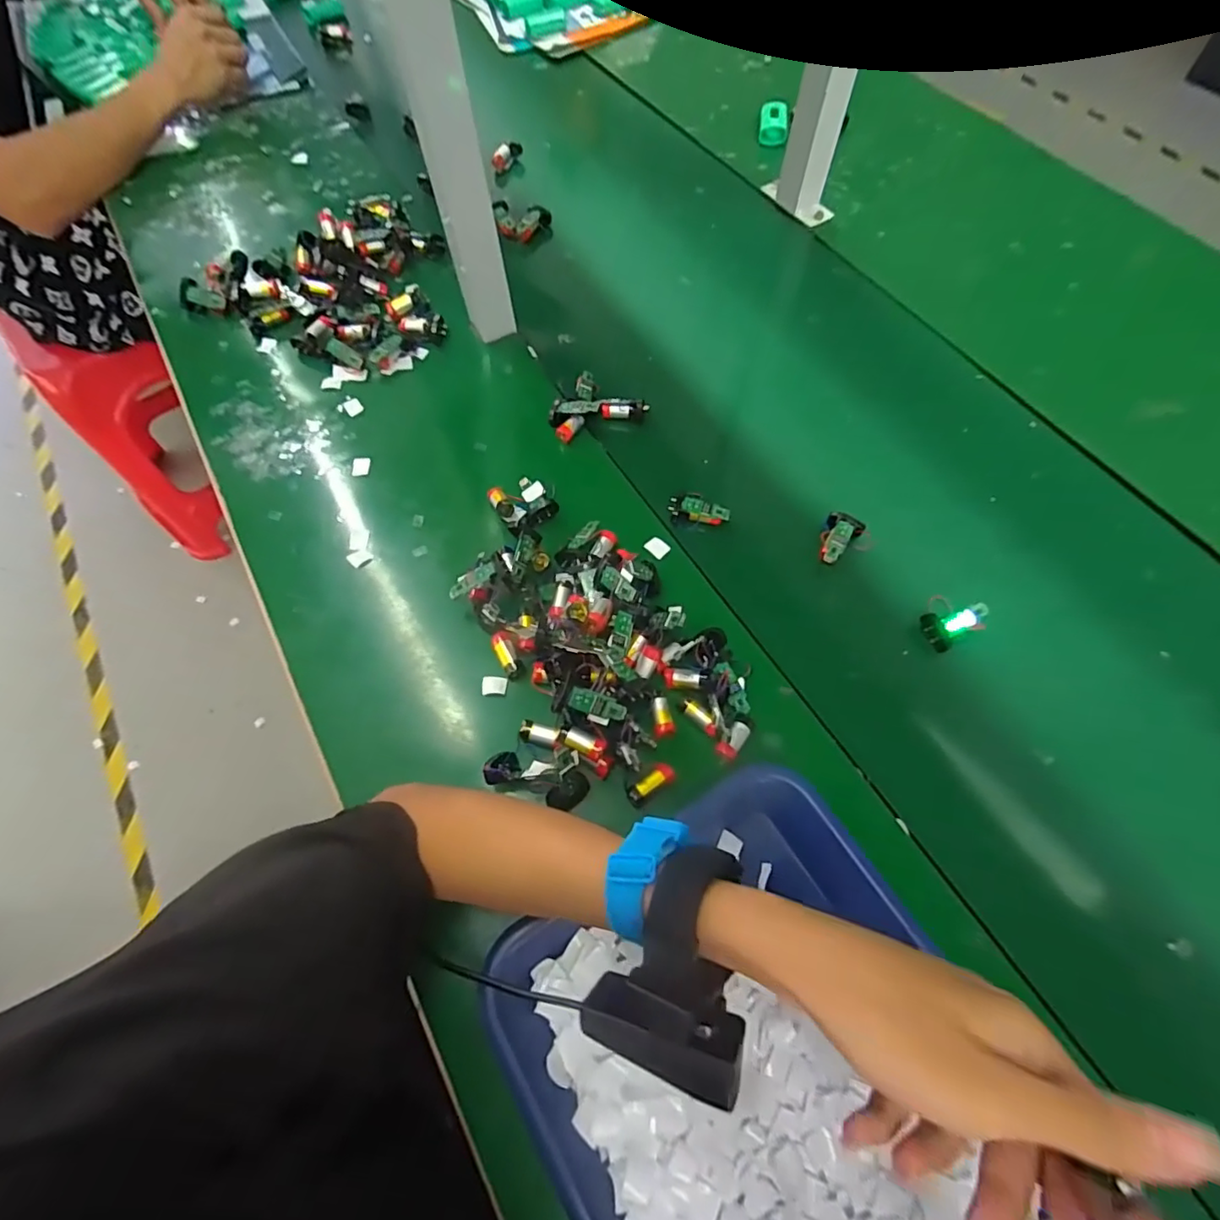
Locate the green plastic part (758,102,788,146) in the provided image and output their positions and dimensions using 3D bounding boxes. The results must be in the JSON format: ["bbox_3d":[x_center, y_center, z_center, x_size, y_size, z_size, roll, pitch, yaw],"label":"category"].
[{"bbox_3d":[0.224,-0.663,0.787,0.035,0.029,0.062,5,65,4],"label":"green plastic part"}]

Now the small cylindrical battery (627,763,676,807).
[{"bbox_3d":[0.030,0.128,0.423,0.037,0.017,0.015,-30,67,-12],"label":"small cylindrical battery"}]

